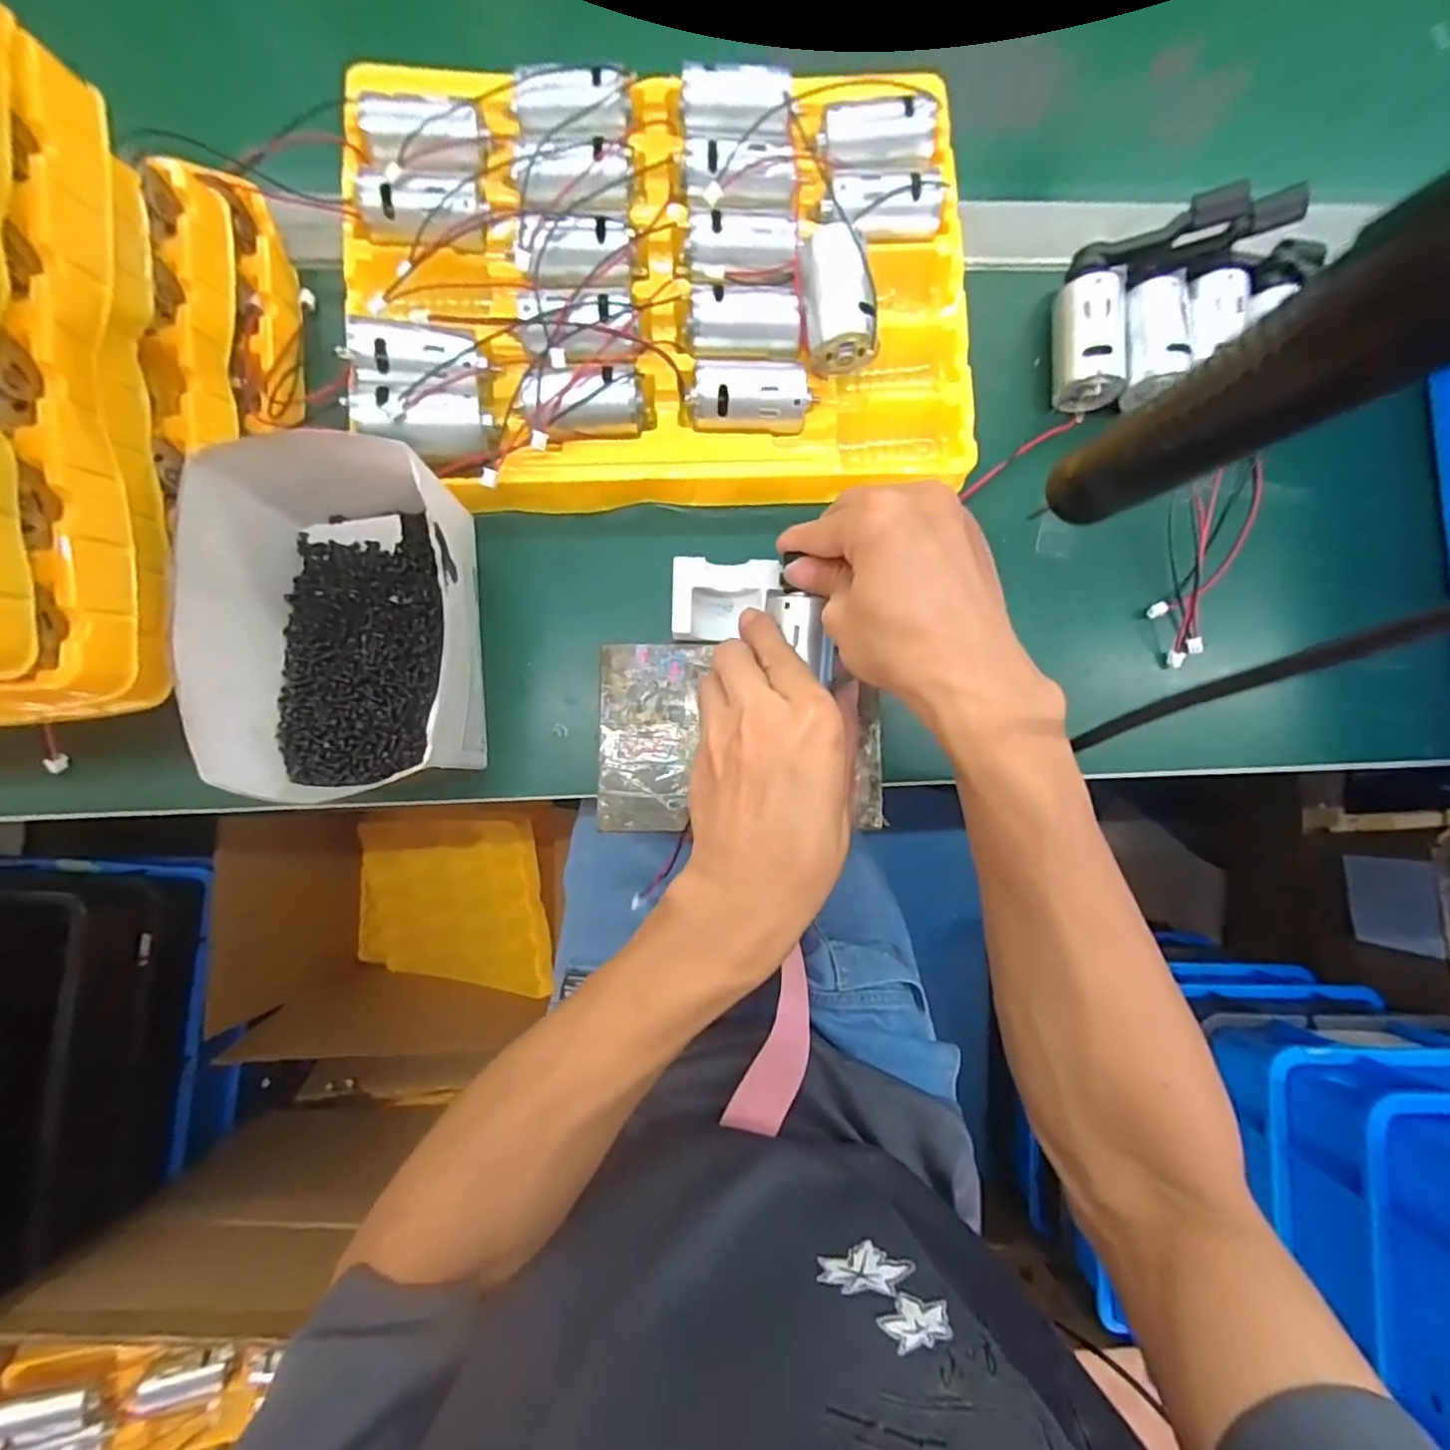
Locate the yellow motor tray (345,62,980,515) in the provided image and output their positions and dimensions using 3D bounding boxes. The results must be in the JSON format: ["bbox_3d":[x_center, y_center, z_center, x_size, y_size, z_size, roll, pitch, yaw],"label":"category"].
[{"bbox_3d":[-0.033,-0.235,0.337,0.328,0.046,0.234,-5,86,-3],"label":"yellow motor tray"}]

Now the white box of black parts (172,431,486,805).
[{"bbox_3d":[-0.174,-0.053,0.303,0.111,0.075,0.161,-5,86,-3],"label":"white box of black parts"}]

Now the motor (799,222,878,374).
[{"bbox_3d":[0.055,-0.216,0.329,0.031,0.034,0.066,-11,86,-4],"label":"motor"}]

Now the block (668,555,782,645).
[{"bbox_3d":[0.000,-0.064,0.332,0.054,0.016,0.041,2,86,-3],"label":"block"}]

